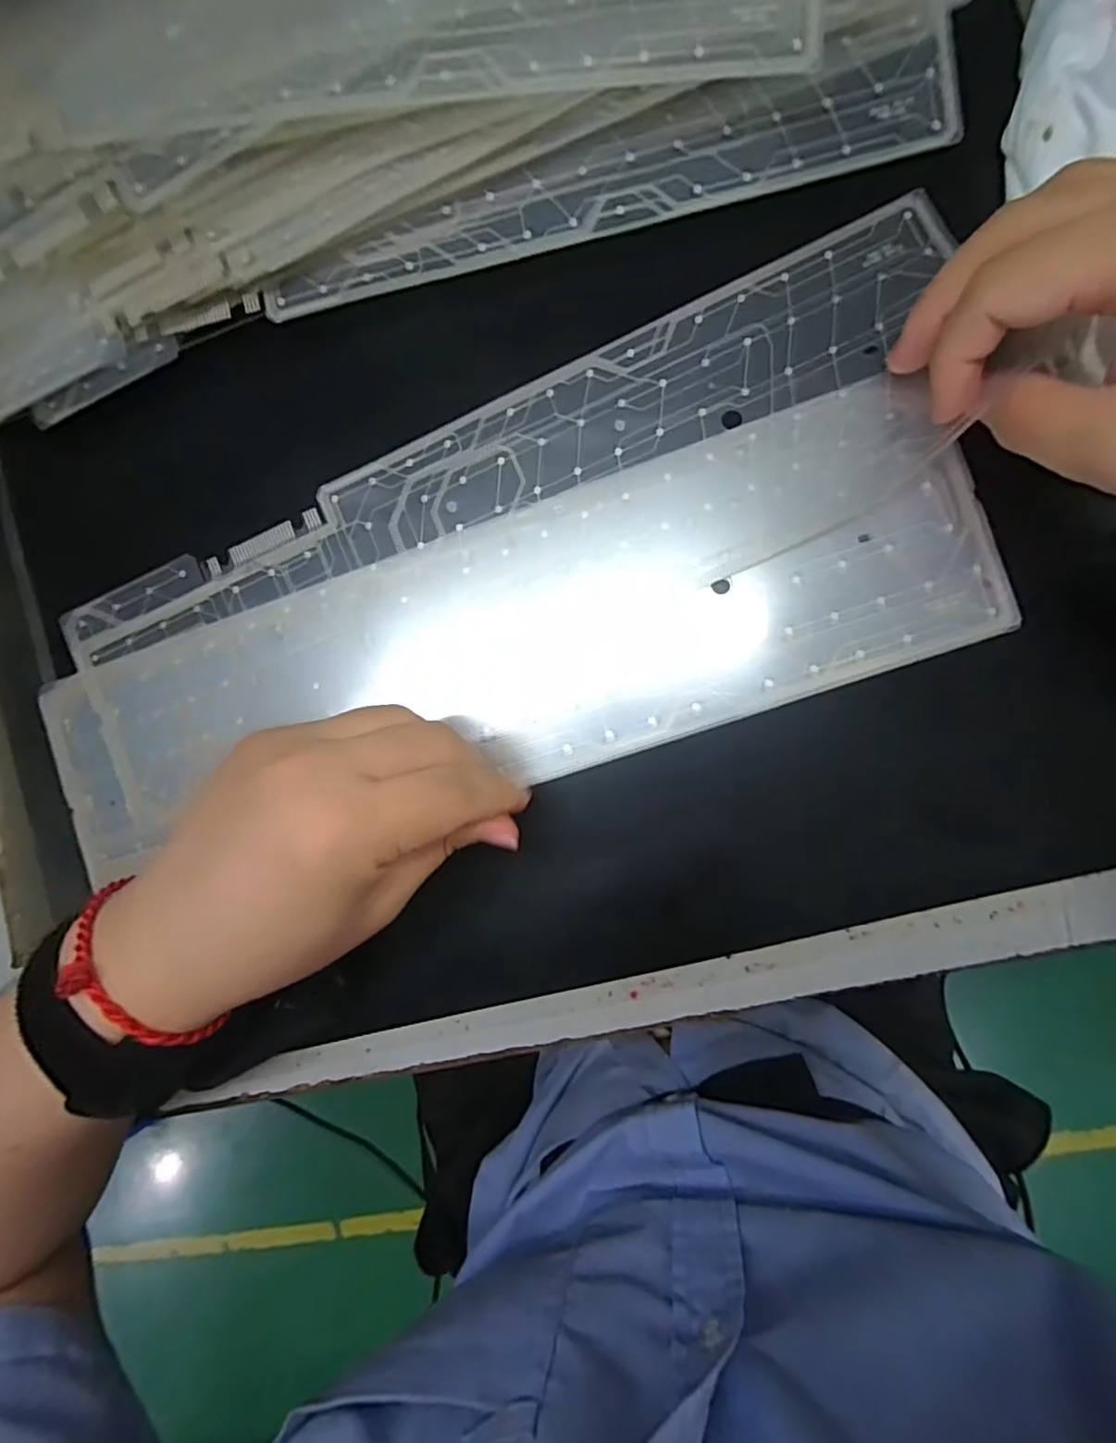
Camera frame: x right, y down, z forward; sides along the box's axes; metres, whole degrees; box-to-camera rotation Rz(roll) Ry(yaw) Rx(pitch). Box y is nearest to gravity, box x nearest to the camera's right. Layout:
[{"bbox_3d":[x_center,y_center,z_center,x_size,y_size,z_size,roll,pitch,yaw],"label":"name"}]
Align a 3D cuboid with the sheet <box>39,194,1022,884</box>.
[{"bbox_3d":[-0.038,-0.058,0.261,0.410,0.006,0.169,-16,88,7],"label":"sheet"}]

